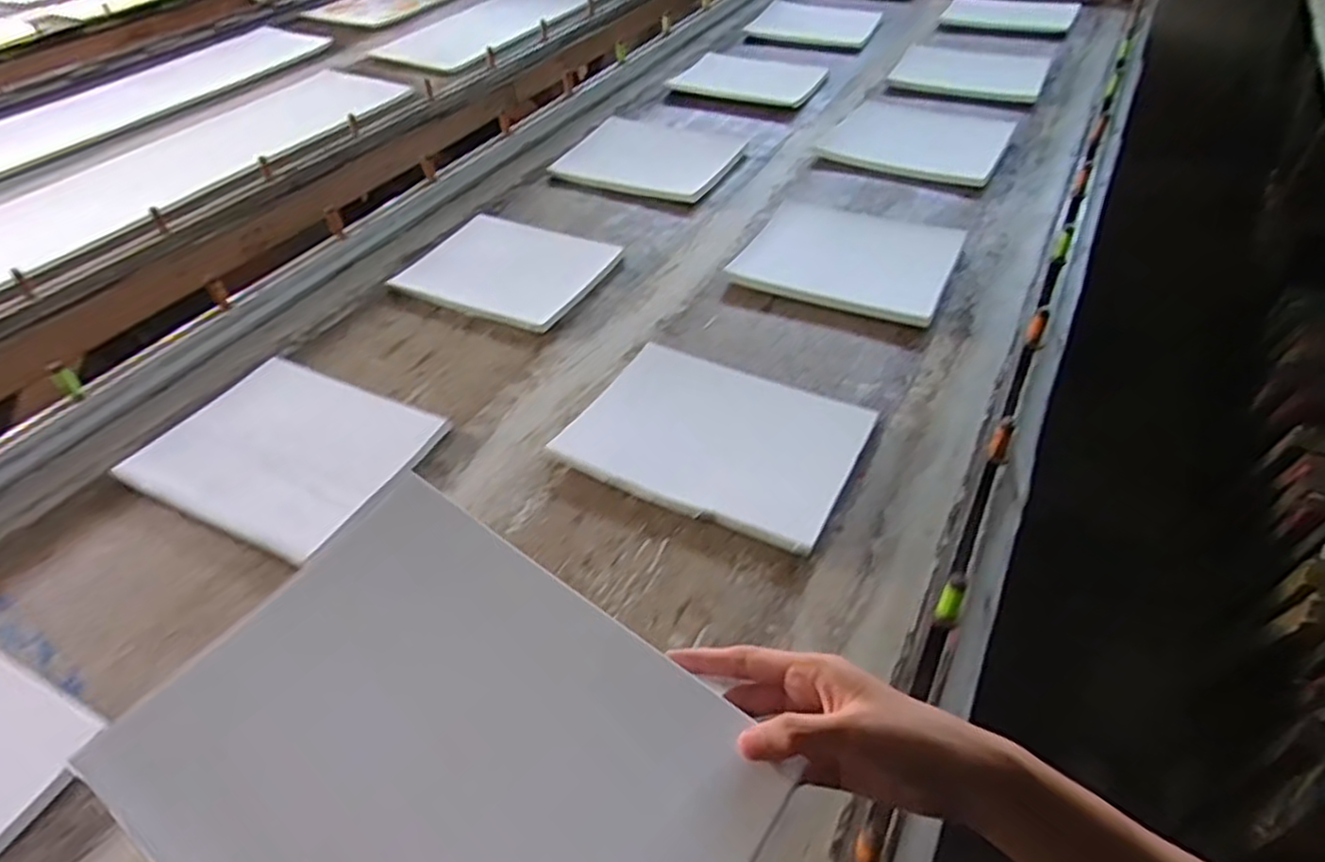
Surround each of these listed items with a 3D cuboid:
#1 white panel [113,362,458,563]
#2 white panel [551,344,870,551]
[{"bbox_3d":[-0.385,0.017,0.761,0.270,0.016,0.199,19,49,23],"label":"white panel"},{"bbox_3d":[0.051,0.003,0.743,0.273,0.013,0.196,22,50,26],"label":"white panel"}]

